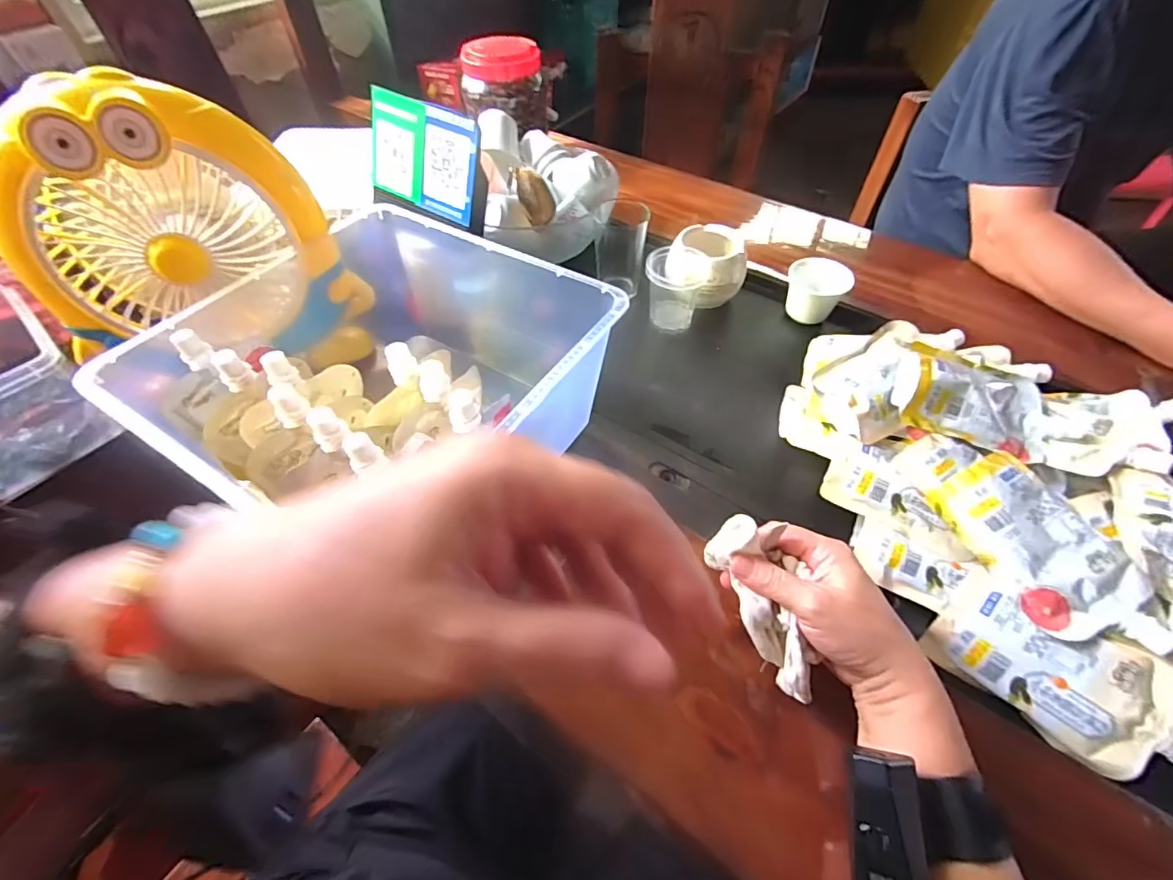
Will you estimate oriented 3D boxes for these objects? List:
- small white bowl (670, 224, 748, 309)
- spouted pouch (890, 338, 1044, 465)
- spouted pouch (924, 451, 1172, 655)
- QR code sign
[{"bbox_3d":[0.159,-0.222,0.629,0.080,0.066,0.077,0,52,0],"label":"small white bowl"},{"bbox_3d":[0.344,-0.038,0.440,0.123,0.045,0.087,18,55,14],"label":"spouted pouch"},{"bbox_3d":[0.338,0.078,0.358,0.078,0.036,0.146,-21,55,-15],"label":"spouted pouch"},{"bbox_3d":[-0.164,-0.283,0.505,0.142,0.102,0.016,27,37,18],"label":"QR code sign"}]

